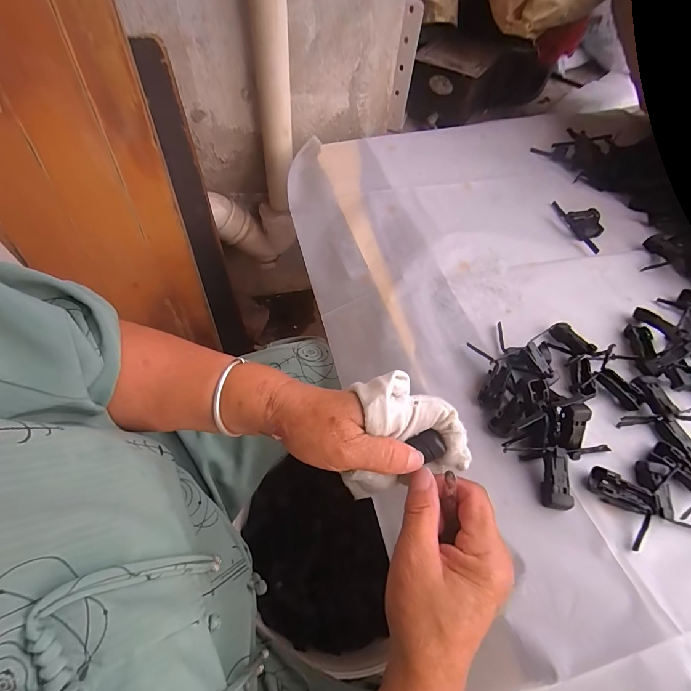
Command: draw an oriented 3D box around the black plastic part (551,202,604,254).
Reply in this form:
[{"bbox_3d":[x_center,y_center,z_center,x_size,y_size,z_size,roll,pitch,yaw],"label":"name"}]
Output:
[{"bbox_3d":[0.343,-0.171,0.520,0.050,0.009,0.109,-7,56,-7],"label":"black plastic part"}]

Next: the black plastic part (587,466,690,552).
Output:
[{"bbox_3d":[0.246,0.144,0.298,0.095,0.015,0.045,27,59,16],"label":"black plastic part"}]

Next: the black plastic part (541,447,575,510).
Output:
[{"bbox_3d":[0.178,0.112,0.310,0.019,0.014,0.049,8,73,3],"label":"black plastic part"}]

